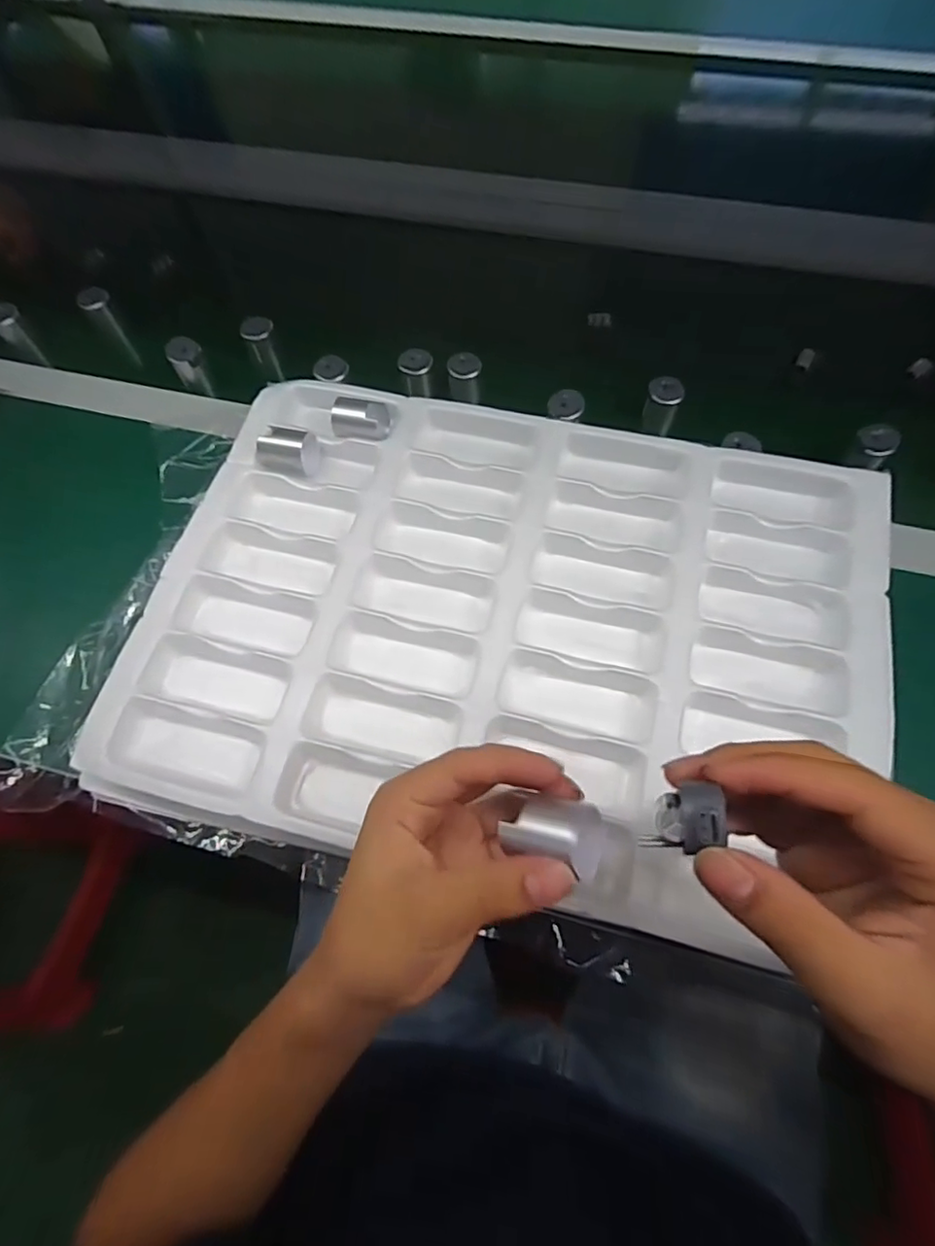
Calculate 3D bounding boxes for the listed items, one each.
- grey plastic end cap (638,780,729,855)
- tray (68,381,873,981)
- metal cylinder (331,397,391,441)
[{"bbox_3d":[0.073,0.066,0.200,0.024,0.013,0.020,2,67,3],"label":"grey plastic end cap"},{"bbox_3d":[0.029,0.000,0.387,0.443,0.038,0.317,12,68,7],"label":"tray"},{"bbox_3d":[-0.080,-0.151,0.439,0.039,0.024,0.028,3,67,4],"label":"metal cylinder"}]

